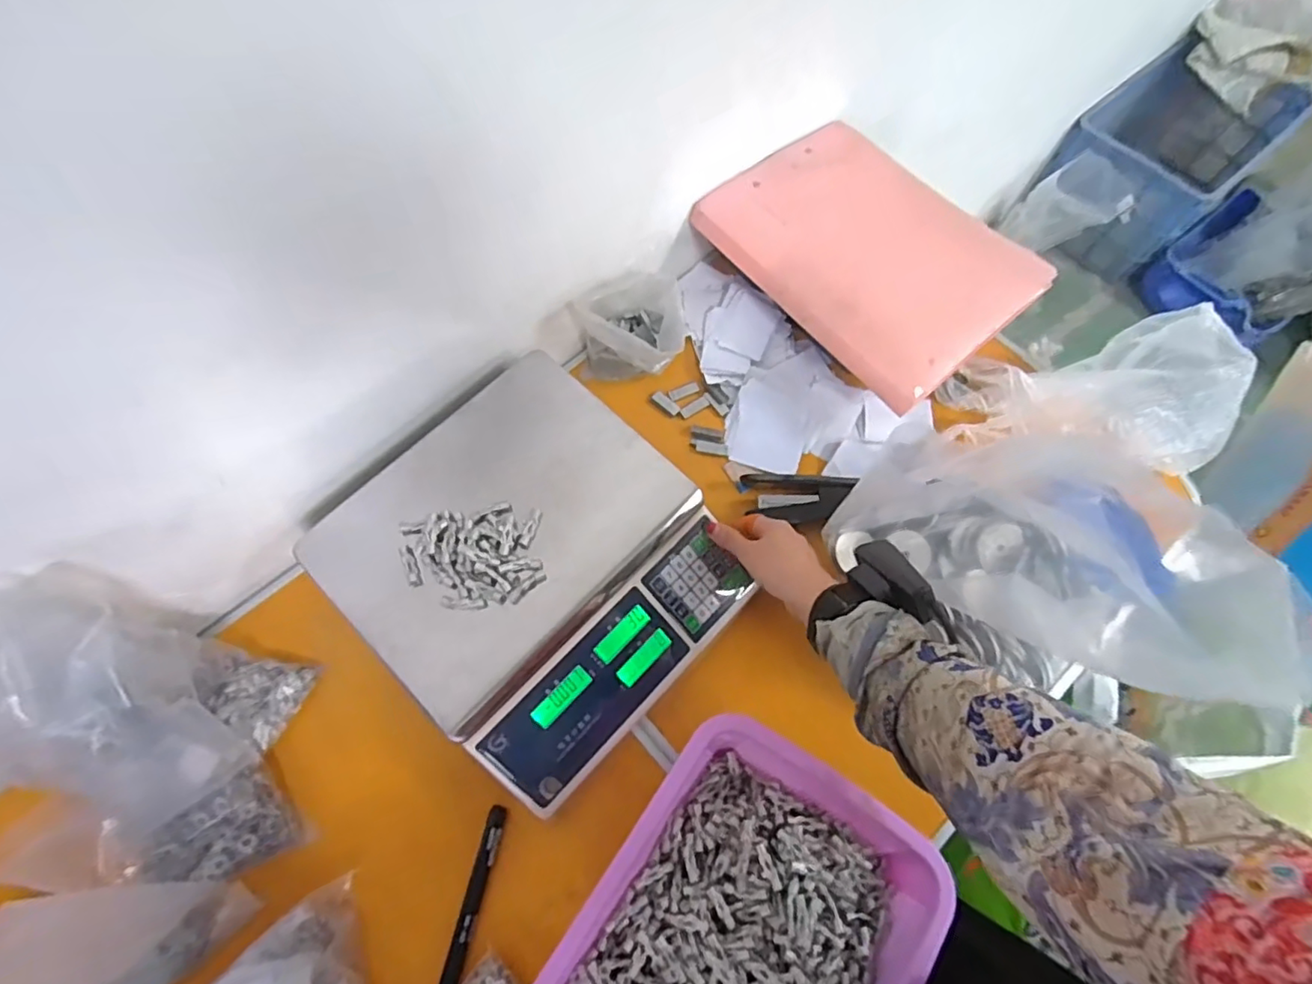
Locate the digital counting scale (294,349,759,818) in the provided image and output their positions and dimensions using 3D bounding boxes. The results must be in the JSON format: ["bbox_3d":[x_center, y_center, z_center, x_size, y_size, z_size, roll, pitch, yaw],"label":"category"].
[{"bbox_3d":[-0.107,0.063,0.546,0.309,0.103,0.283,41,74,16],"label":"digital counting scale"}]

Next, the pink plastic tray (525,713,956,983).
[{"bbox_3d":[0.056,0.351,0.458,0.222,0.077,0.300,31,71,12],"label":"pink plastic tray"}]

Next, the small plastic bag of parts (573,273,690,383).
[{"bbox_3d":[-0.025,-0.179,0.647,0.115,0.095,0.096,1,68,1],"label":"small plastic bag of parts"}]

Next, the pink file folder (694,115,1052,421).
[{"bbox_3d":[0.236,-0.270,0.647,0.269,0.032,0.313,-40,73,-14],"label":"pink file folder"}]

